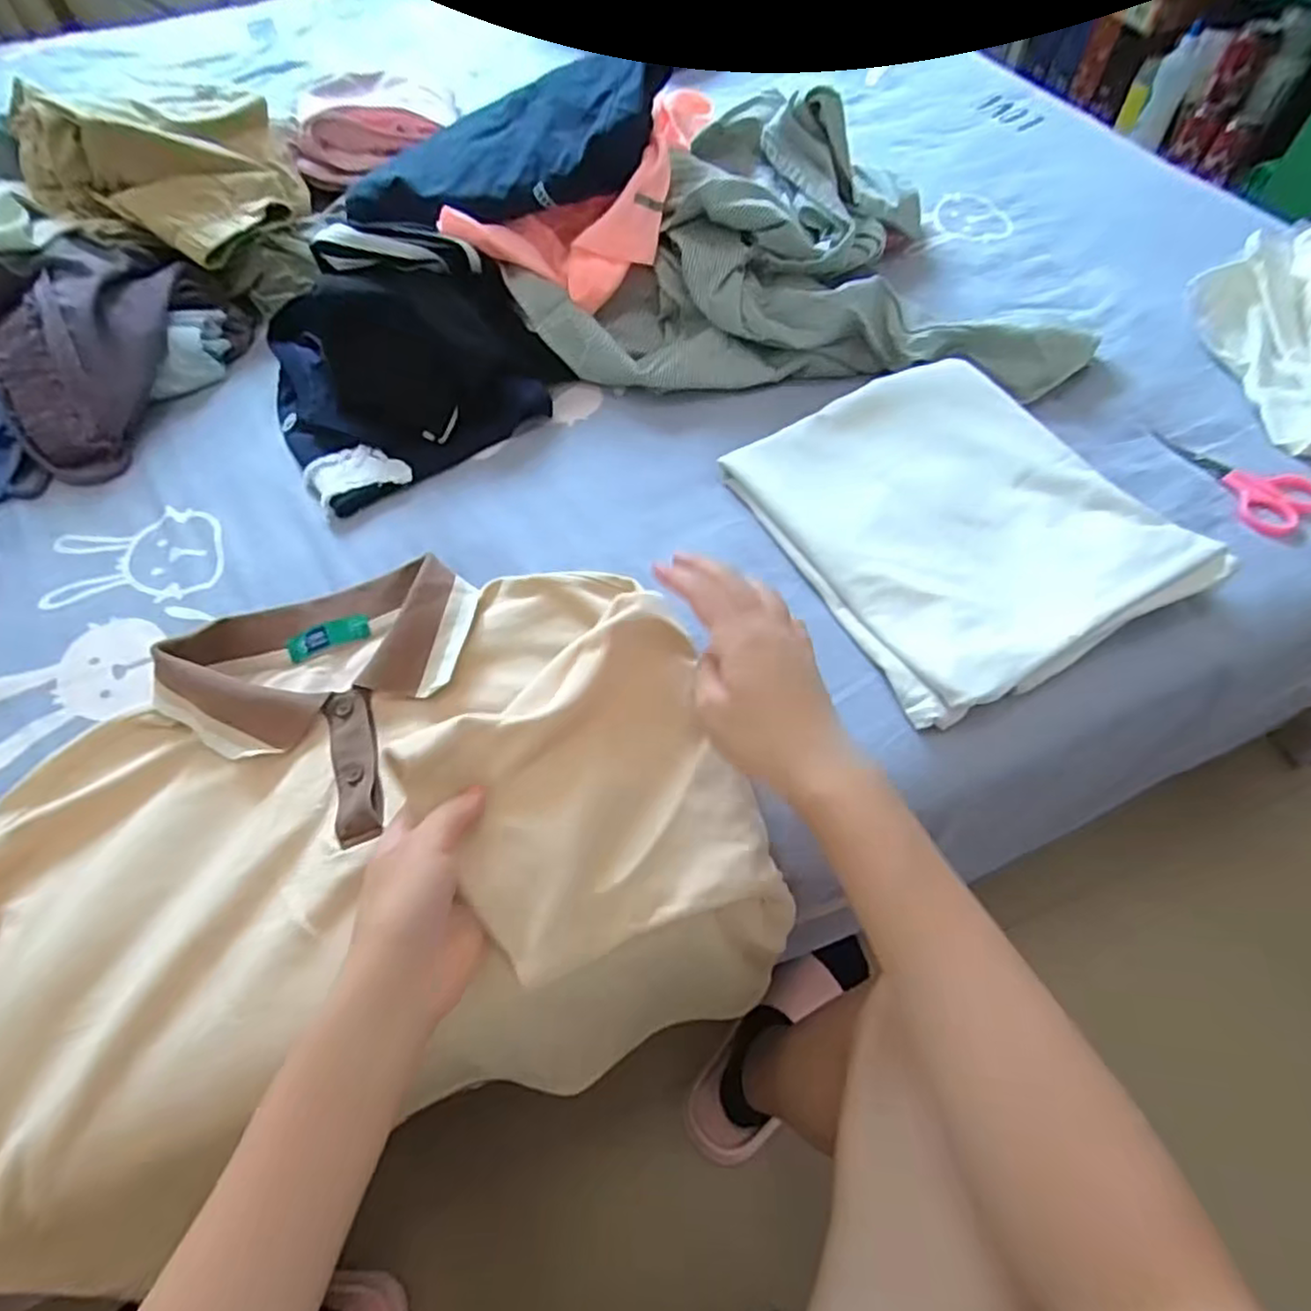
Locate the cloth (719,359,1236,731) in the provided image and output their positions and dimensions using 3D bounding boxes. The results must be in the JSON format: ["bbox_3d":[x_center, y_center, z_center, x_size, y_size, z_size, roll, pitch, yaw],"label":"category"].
[{"bbox_3d":[0.199,-0.095,0.474,0.211,0.035,0.245,-25,62,-12],"label":"cloth"}]

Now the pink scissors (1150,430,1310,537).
[{"bbox_3d":[0.407,-0.127,0.500,0.053,0.005,0.111,-42,57,-5],"label":"pink scissors"}]

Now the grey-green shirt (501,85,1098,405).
[{"bbox_3d":[0.114,-0.351,0.585,0.426,0.109,0.274,4,60,5],"label":"grey-green shirt"}]

